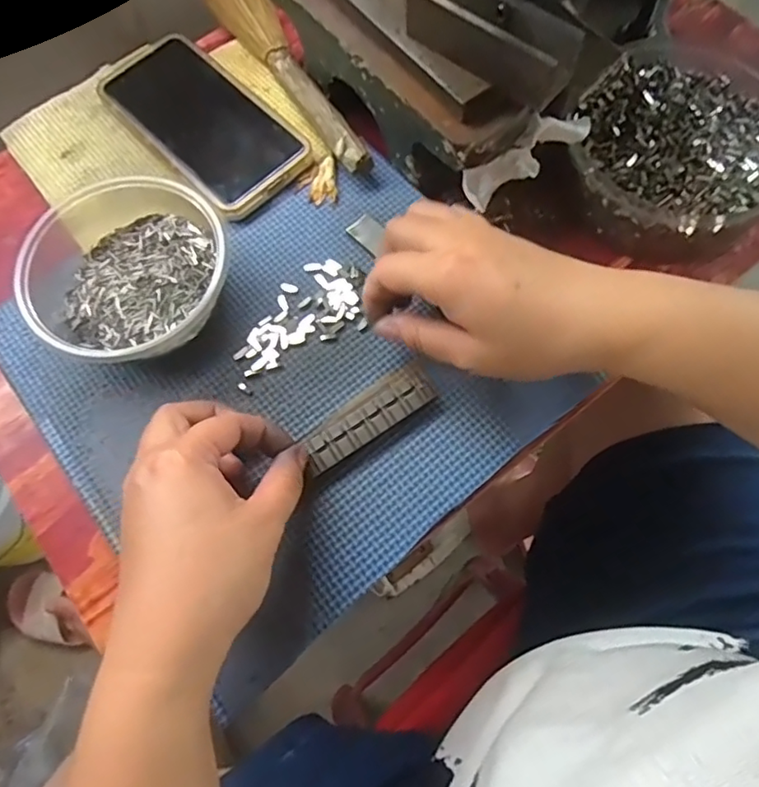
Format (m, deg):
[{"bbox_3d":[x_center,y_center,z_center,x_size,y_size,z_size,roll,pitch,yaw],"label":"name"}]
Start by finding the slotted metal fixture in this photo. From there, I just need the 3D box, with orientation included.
[{"bbox_3d":[-0.006,0.012,0.321,0.082,0.014,0.029,-36,73,-14],"label":"slotted metal fixture"}]

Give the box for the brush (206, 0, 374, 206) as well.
[{"bbox_3d":[-0.075,-0.233,0.403,0.039,0.022,0.230,-26,71,-8],"label":"brush"}]

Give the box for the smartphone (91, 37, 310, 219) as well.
[{"bbox_3d":[-0.124,-0.190,0.394,0.075,0.010,0.167,-42,74,-12],"label":"smartphone"}]

